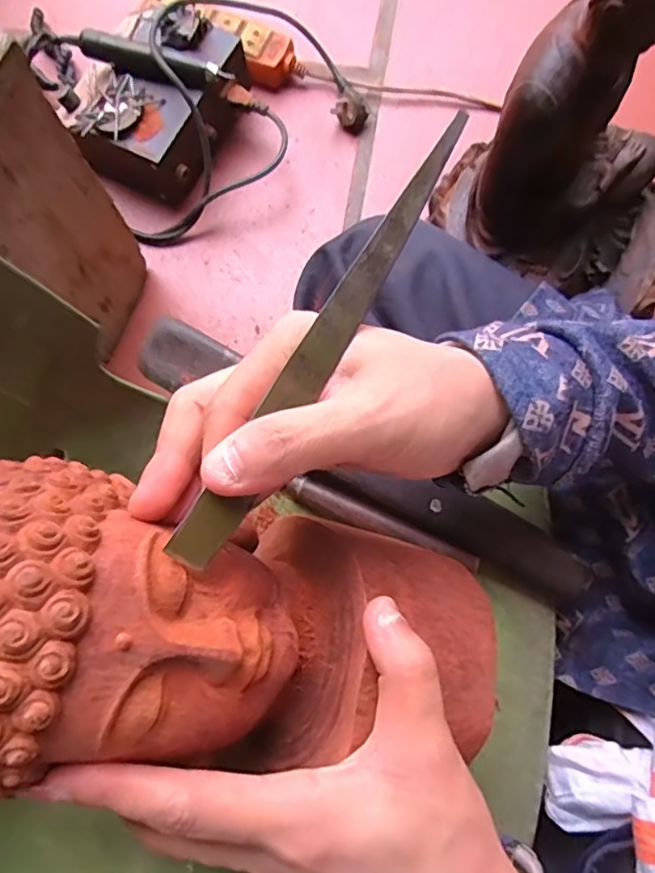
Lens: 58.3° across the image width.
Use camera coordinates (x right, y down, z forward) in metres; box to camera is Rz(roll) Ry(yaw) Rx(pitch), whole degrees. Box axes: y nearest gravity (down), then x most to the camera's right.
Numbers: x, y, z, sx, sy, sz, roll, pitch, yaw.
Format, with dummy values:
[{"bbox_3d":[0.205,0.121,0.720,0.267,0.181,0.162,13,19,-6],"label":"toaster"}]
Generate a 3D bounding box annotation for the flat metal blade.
[{"bbox_3d":[0.004,-0.036,0.202,0.015,0.007,0.183,35,78,-16],"label":"flat metal blade"}]

